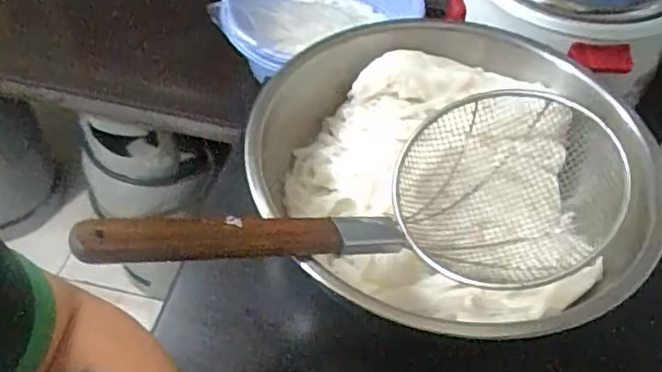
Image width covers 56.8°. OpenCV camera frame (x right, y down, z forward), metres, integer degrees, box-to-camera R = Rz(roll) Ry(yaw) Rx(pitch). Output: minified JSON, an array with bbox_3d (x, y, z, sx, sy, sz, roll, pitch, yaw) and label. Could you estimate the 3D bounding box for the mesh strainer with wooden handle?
[{"bbox_3d":[0.083,0.020,0.548,0.476,0.140,0.206,-10,51,-31],"label":"mesh strainer with wooden handle"}]

